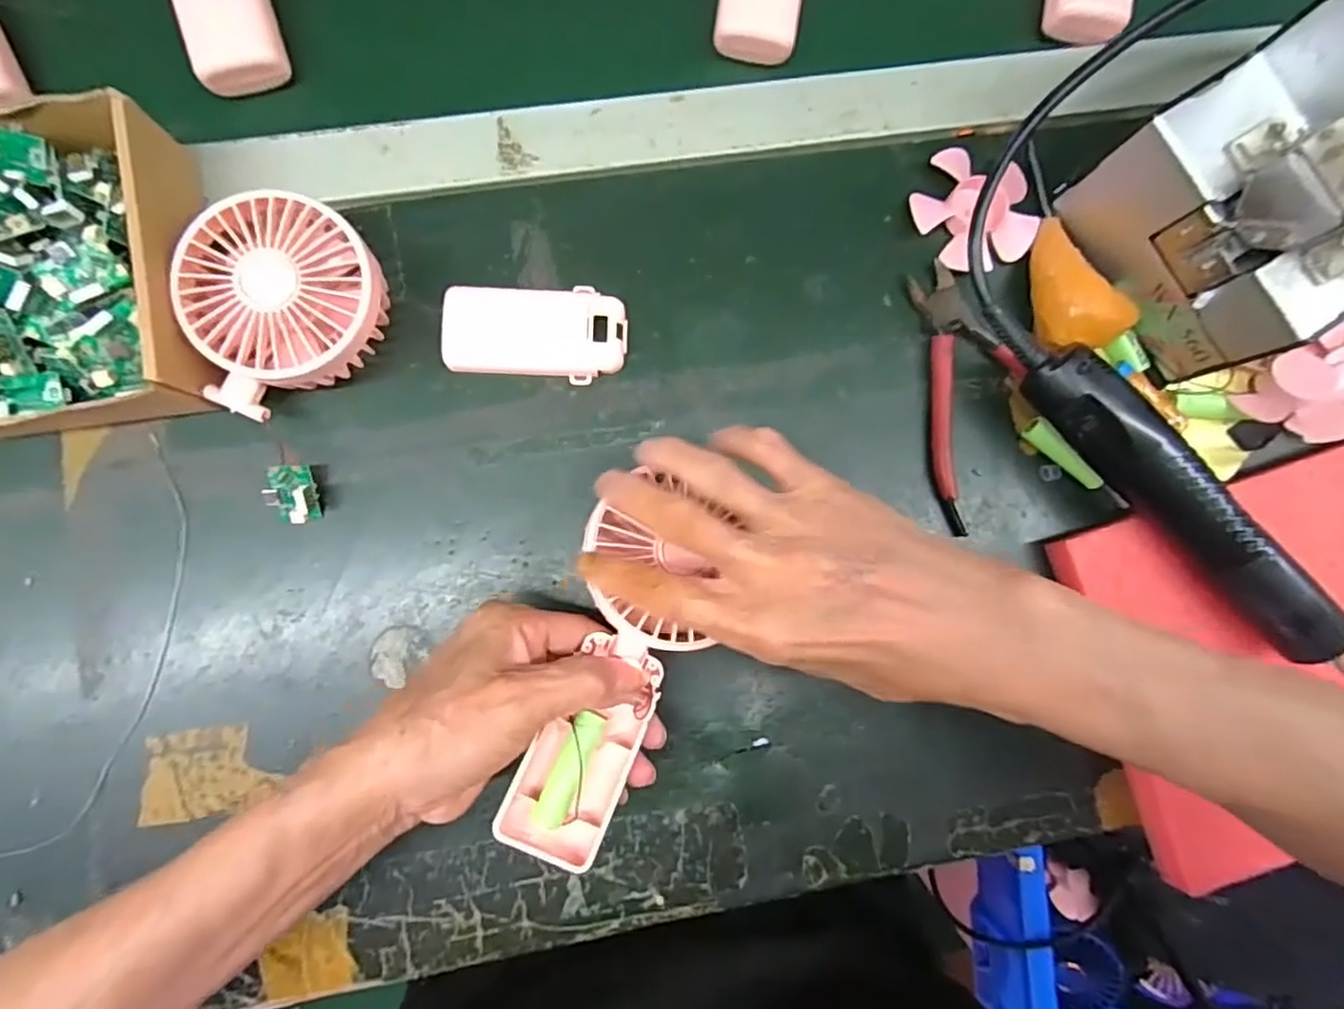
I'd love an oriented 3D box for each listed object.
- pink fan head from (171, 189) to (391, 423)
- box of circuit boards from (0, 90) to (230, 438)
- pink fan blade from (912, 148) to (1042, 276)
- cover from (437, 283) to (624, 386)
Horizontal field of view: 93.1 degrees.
[{"bbox_3d":[-0.189,-0.099,0.314,0.092,0.044,0.085,0,87,-4],"label":"pink fan head"},{"bbox_3d":[-0.314,-0.103,0.302,0.168,0.057,0.146,-10,87,-5],"label":"box of circuit boards"},{"bbox_3d":[0.173,-0.171,0.367,0.071,0.011,0.069,-9,87,-5],"label":"pink fan blade"},{"bbox_3d":[-0.073,-0.091,0.340,0.095,0.013,0.049,-3,87,-4],"label":"cover"}]

